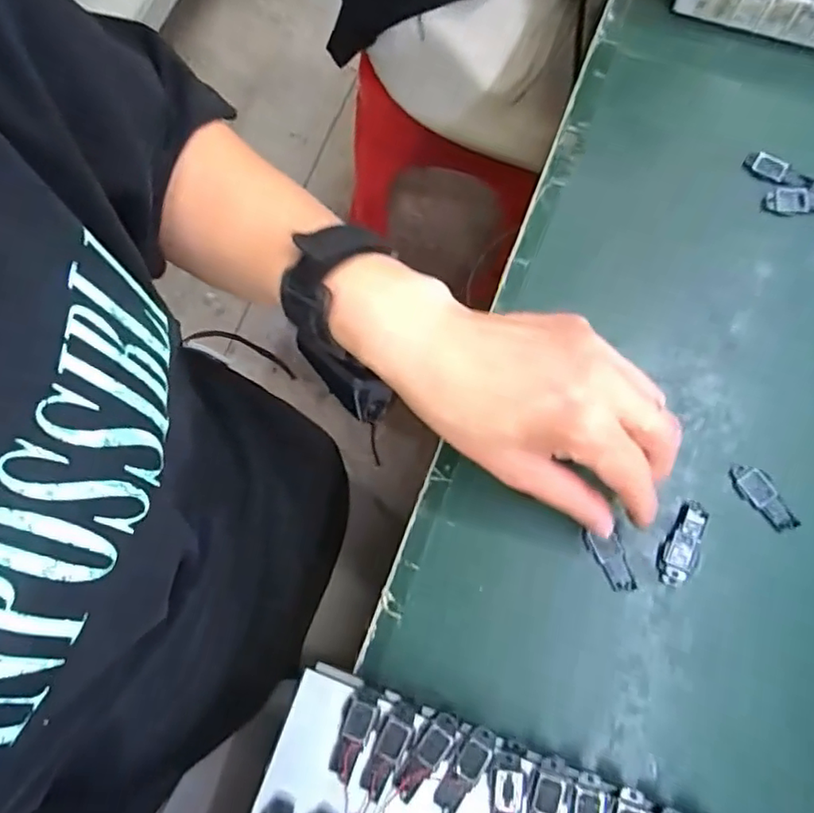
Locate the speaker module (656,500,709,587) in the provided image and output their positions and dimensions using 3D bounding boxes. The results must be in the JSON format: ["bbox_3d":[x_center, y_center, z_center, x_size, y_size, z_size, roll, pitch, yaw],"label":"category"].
[{"bbox_3d":[0.142,0.071,0.308,0.018,0.006,0.043,26,78,8],"label":"speaker module"}]

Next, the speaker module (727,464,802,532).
[{"bbox_3d":[0.186,0.047,0.312,0.016,0.005,0.041,-43,79,-9],"label":"speaker module"}]

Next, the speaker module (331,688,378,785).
[{"bbox_3d":[-0.024,0.152,0.277,0.014,0.004,0.040,19,77,6],"label":"speaker module"}]

